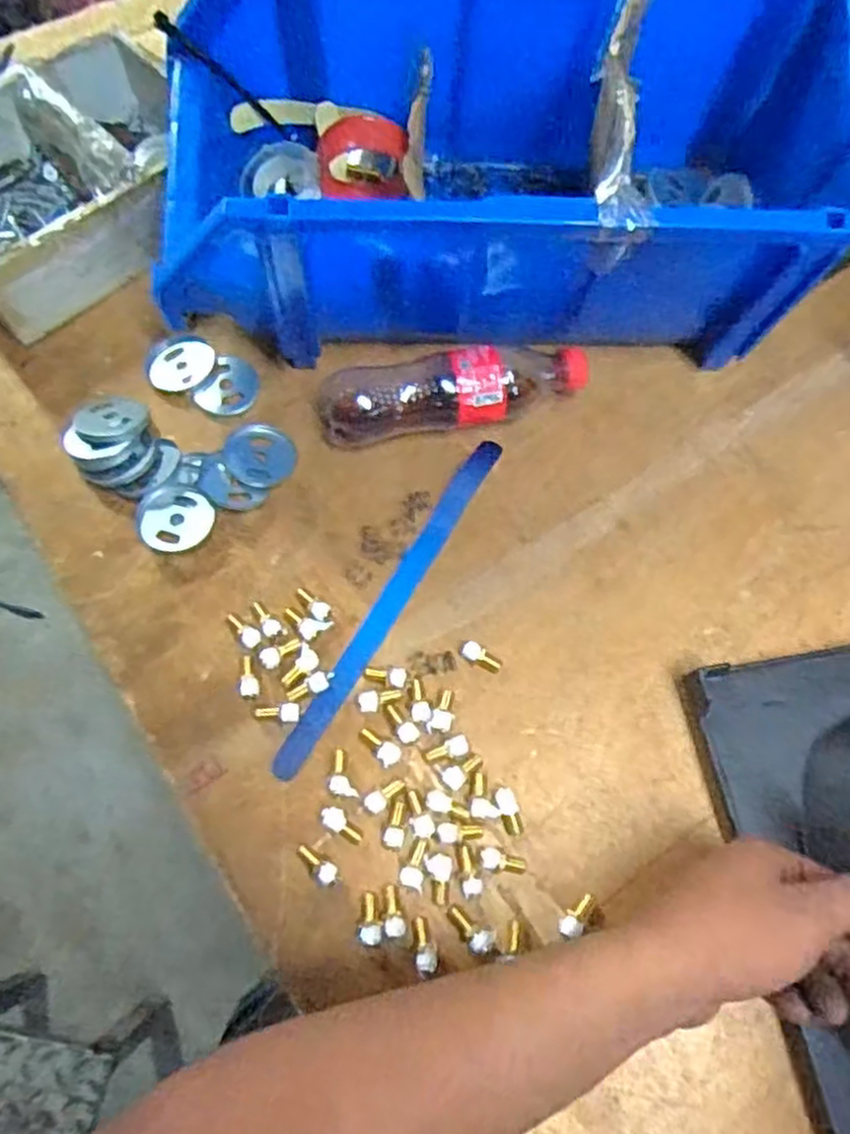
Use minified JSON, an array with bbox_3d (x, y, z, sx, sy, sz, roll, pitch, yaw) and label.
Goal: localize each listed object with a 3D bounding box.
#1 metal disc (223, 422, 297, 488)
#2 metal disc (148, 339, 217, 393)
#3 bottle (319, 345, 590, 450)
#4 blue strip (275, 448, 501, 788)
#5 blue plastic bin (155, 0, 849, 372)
[{"bbox_3d":[-0.120,-0.081,0.552,0.050,0.007,0.047,1,70,-2],"label":"metal disc"},{"bbox_3d":[-0.186,-0.154,0.579,0.049,0.009,0.041,-38,73,-14],"label":"metal disc"},{"bbox_3d":[0.022,-0.132,0.553,0.195,0.054,0.063,-11,70,-6],"label":"bottle"},{"bbox_3d":[-0.021,0.020,0.525,0.019,0.007,0.275,30,71,8],"label":"blue strip"},{"bbox_3d":[0.048,-0.268,0.510,0.435,0.166,0.201,-1,70,-3],"label":"blue plastic bin"}]

